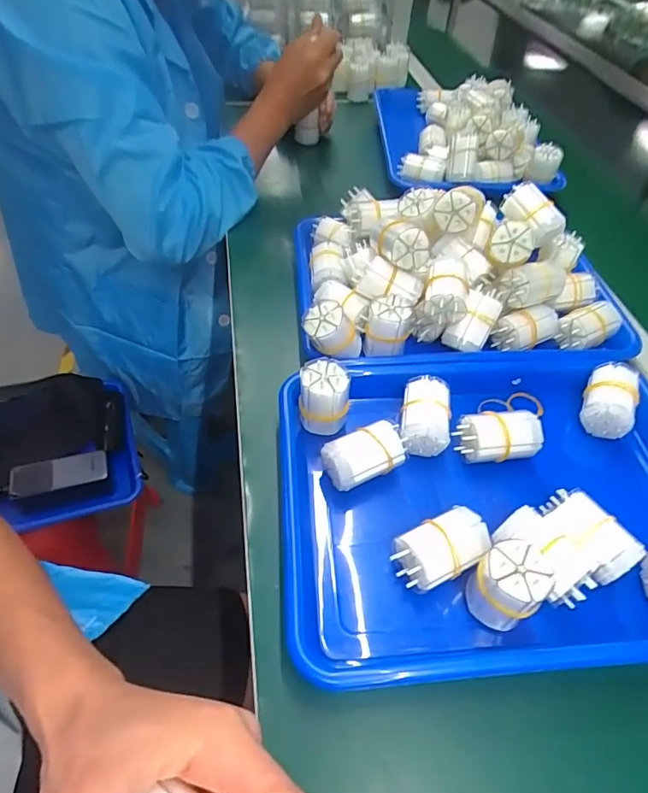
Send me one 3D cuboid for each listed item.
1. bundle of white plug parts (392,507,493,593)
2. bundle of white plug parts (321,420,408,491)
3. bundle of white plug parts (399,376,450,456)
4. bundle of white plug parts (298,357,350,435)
[{"bbox_3d":[0.080,0.110,0.340,0.061,0.043,0.038,-20,54,-19],"label":"bundle of white plug parts"},{"bbox_3d":[0.033,0.048,0.382,0.061,0.032,0.035,-21,54,-19],"label":"bundle of white plug parts"},{"bbox_3d":[0.084,0.017,0.407,0.038,0.038,0.065,7,50,3],"label":"bundle of white plug parts"},{"bbox_3d":[0.000,0.002,0.405,0.039,0.059,0.035,3,50,-1],"label":"bundle of white plug parts"}]

